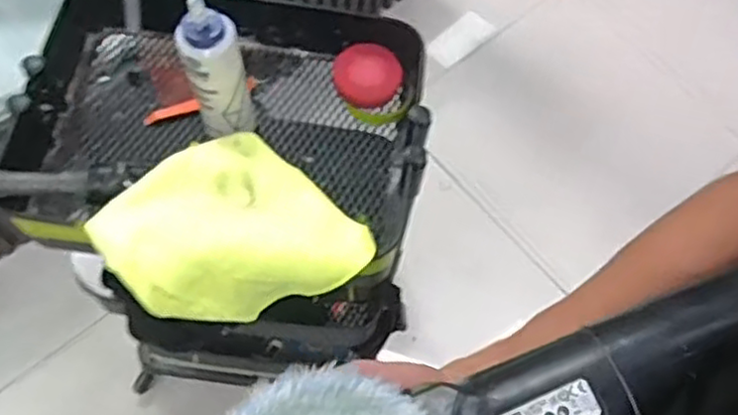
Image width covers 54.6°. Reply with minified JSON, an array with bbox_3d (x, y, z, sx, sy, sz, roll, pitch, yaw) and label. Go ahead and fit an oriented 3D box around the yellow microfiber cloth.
[{"bbox_3d":[-0.133,0.039,0.718,0.208,0.083,0.204,-39,73,-18],"label":"yellow microfiber cloth"}]

